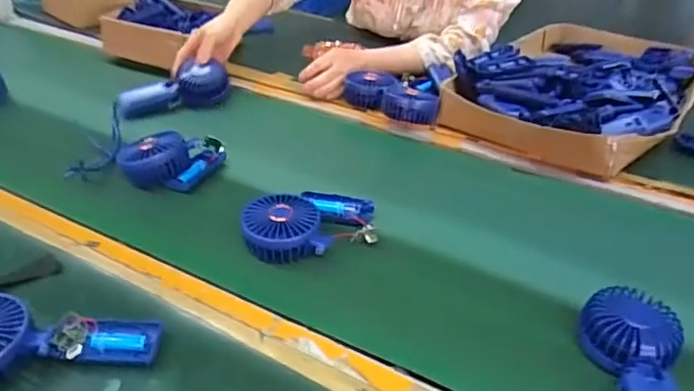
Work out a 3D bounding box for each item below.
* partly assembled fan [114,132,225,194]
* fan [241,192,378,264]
[{"bbox_3d":[-0.226,-0.050,0.763,0.137,0.055,0.072,-17,39,-26],"label":"partly assembled fan"},{"bbox_3d":[-0.040,0.026,0.667,0.145,0.043,0.117,5,35,4],"label":"fan"}]

